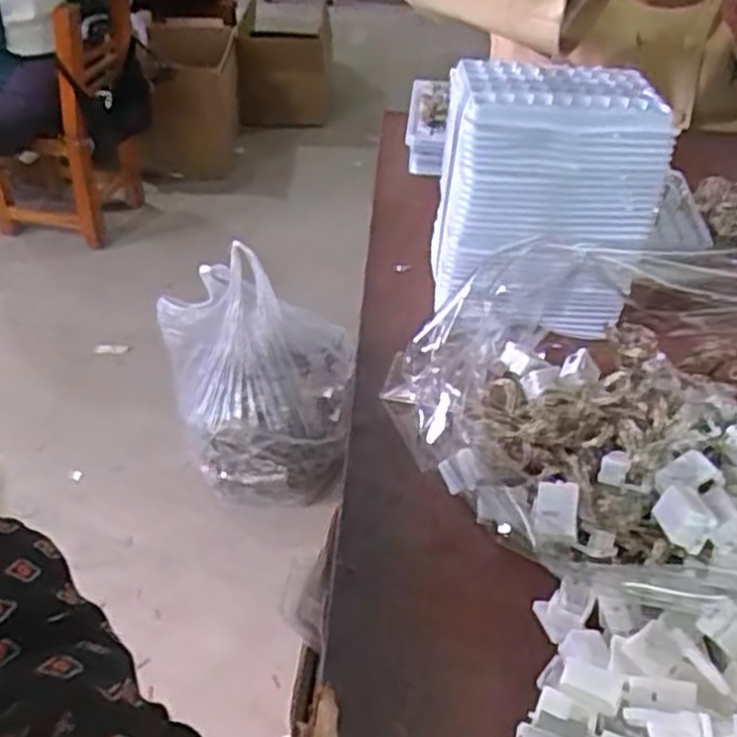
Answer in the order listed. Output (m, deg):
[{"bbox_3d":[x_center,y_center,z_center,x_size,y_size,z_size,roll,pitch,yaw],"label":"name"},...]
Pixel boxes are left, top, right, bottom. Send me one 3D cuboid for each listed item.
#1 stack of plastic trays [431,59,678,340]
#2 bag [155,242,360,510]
[{"bbox_3d":[0.117,-0.113,0.535,0.142,0.158,0.088,8,41,8],"label":"stack of plastic trays"},{"bbox_3d":[-0.184,0.020,1.310,0.326,0.301,0.281,-3,40,-6],"label":"bag"}]

